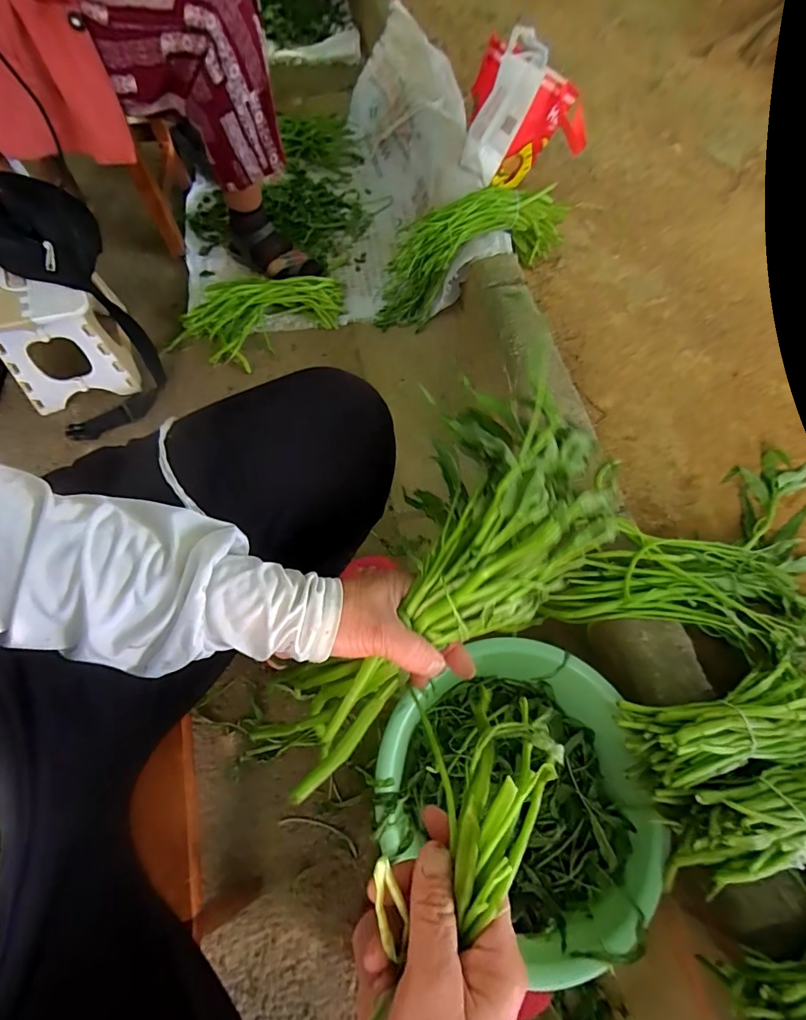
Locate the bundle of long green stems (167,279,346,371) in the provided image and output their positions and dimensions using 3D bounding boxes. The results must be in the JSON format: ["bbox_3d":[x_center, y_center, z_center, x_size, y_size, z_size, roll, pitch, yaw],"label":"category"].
[{"bbox_3d":[-0.309,-0.404,0.954,0.373,0.051,0.206,-8,67,-6],"label":"bundle of long green stems"}]

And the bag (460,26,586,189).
[{"bbox_3d":[0.256,-0.858,0.982,0.251,0.206,0.165,-12,66,-10],"label":"bag"}]

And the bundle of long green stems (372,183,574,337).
[{"bbox_3d":[0.123,-0.551,0.945,0.439,0.166,0.134,-23,68,7],"label":"bundle of long green stems"}]

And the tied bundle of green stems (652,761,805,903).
[{"bbox_3d":[0.423,0.348,0.490,0.258,0.088,0.110,-5,65,-7],"label":"tied bundle of green stems"}]

